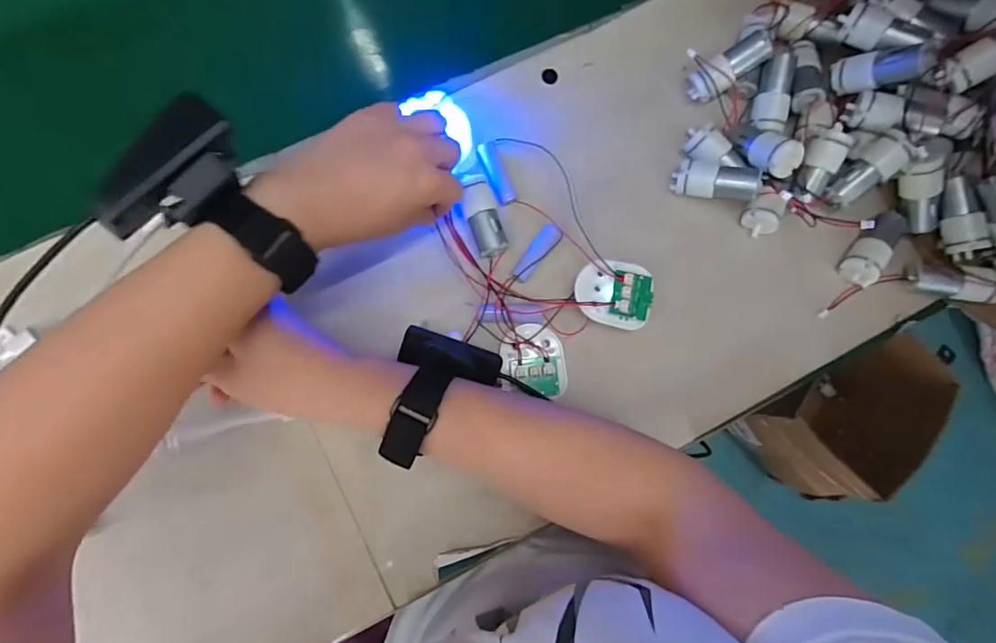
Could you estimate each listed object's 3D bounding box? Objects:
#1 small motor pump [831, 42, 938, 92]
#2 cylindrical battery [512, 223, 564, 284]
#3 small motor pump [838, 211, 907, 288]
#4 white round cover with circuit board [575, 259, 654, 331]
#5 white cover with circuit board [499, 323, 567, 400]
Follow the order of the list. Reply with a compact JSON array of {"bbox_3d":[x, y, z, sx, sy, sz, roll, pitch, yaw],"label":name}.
[{"bbox_3d":[0.286,-0.189,0.378,0.023,0.068,0.024,40,78,-32],"label":"small motor pump"},{"bbox_3d":[0.029,-0.053,0.389,0.017,0.009,0.050,40,80,2],"label":"cylindrical battery"},{"bbox_3d":[0.300,-0.060,0.402,0.023,0.022,0.068,40,80,2],"label":"small motor pump"},{"bbox_3d":[0.087,-0.022,0.383,0.055,0.018,0.051,9,81,-4],"label":"white round cover with circuit board"},{"bbox_3d":[0.027,0.030,0.381,0.048,0.007,0.054,-3,82,-6],"label":"white cover with circuit board"}]

